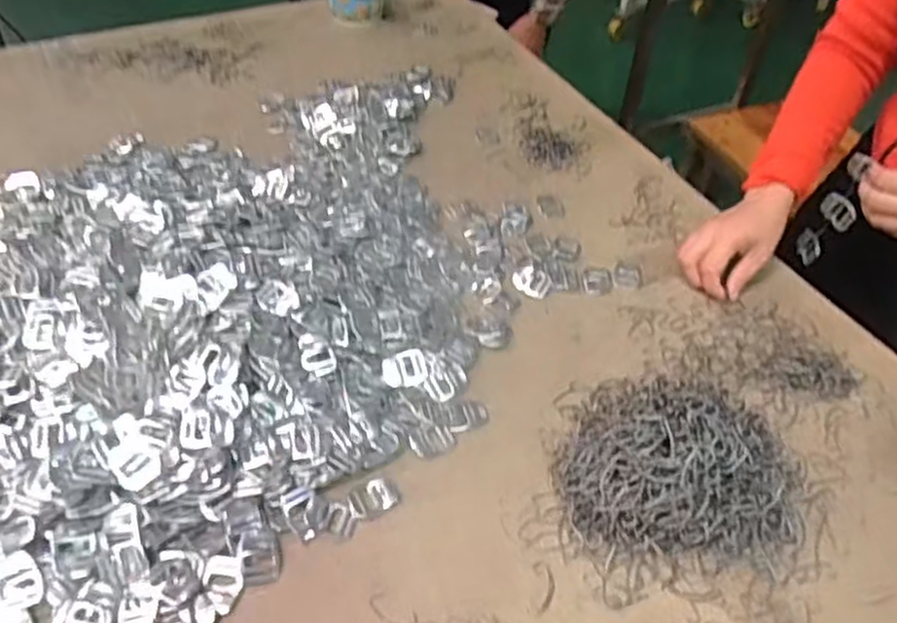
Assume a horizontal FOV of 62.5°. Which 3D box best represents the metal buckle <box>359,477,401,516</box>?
[{"bbox_3d":[-0.056,0.148,0.598,0.031,0.004,0.029,-14,48,-18],"label":"metal buckle"}]

